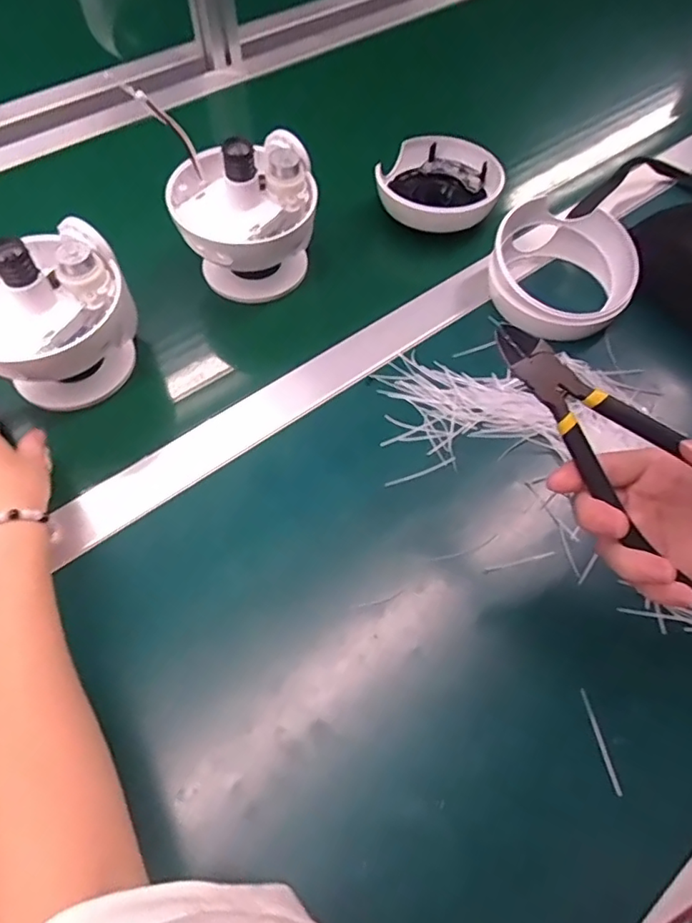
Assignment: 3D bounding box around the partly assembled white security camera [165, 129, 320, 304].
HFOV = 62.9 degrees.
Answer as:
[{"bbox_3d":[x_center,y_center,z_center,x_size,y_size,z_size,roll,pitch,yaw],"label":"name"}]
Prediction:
[{"bbox_3d":[-0.081,-0.200,0.461,0.114,0.110,0.098,-6,57,-4],"label":"partly assembled white security camera"}]

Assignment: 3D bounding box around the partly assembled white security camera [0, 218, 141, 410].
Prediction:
[{"bbox_3d":[-0.213,-0.100,0.412,0.120,0.117,0.109,-33,63,-20],"label":"partly assembled white security camera"}]

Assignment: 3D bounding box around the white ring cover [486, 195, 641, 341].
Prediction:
[{"bbox_3d":[0.179,-0.156,0.472,0.111,0.056,0.111,21,59,13],"label":"white ring cover"}]

